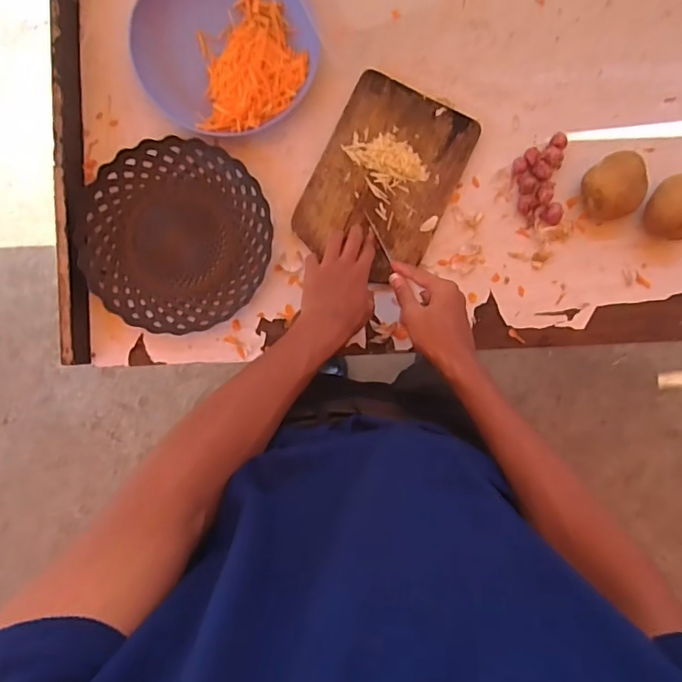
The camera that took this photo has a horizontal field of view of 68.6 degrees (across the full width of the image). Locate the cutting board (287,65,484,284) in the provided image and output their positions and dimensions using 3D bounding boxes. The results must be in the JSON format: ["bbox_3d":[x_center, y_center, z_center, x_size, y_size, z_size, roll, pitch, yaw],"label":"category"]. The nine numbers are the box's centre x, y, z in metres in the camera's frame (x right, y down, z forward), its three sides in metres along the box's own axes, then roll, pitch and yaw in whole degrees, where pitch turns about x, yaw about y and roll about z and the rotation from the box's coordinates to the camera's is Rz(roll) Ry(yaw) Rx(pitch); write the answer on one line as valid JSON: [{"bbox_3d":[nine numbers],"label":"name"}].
[{"bbox_3d":[0.057,-0.202,0.619,0.165,0.022,0.228,26,87,1],"label":"cutting board"}]

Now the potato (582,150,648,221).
[{"bbox_3d":[0.335,-0.188,0.613,0.073,0.050,0.071,0,87,-1],"label":"potato"}]

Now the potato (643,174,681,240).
[{"bbox_3d":[0.406,-0.161,0.609,0.063,0.056,0.065,0,90,-2],"label":"potato"}]

